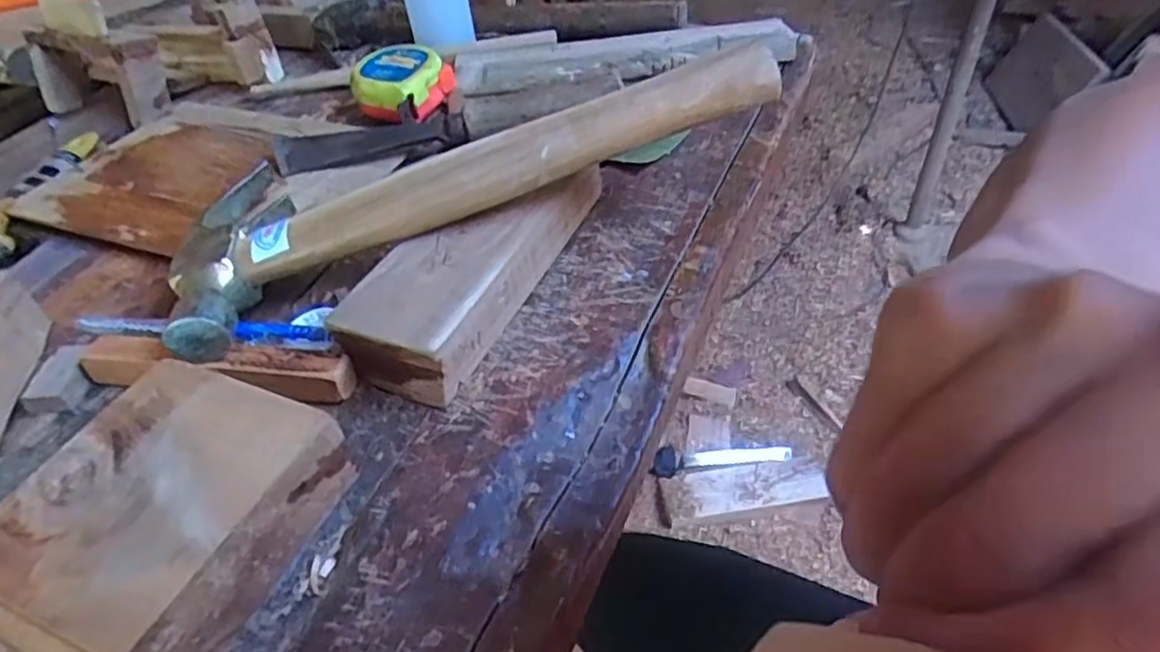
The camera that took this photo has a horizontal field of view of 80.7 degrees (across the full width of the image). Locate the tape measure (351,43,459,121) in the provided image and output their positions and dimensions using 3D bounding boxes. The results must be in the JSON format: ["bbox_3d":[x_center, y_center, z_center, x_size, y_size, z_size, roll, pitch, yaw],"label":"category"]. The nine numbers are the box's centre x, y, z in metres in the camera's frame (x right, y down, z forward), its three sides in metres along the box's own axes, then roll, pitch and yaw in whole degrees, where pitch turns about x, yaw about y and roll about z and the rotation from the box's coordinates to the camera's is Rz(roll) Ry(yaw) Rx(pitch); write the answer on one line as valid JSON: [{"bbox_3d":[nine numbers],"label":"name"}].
[{"bbox_3d":[-0.130,-0.172,0.493,0.064,0.033,0.064,18,51,23],"label":"tape measure"}]

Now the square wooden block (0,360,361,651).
[{"bbox_3d":[-0.148,0.067,0.240,0.086,0.034,0.103,15,48,20],"label":"square wooden block"}]

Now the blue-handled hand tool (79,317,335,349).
[{"bbox_3d":[-0.178,0.001,0.322,0.134,0.006,0.012,4,46,10],"label":"blue-handled hand tool"}]

